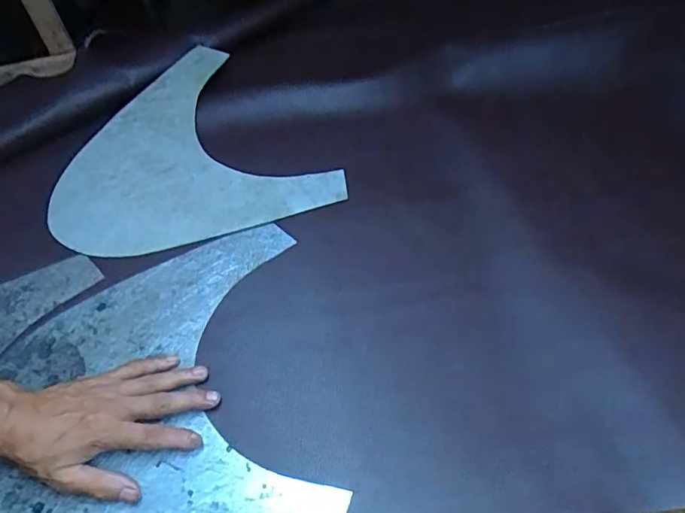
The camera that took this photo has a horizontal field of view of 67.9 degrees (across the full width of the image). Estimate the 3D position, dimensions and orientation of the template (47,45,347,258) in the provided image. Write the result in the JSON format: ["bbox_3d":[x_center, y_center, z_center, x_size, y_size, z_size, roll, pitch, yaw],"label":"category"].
[{"bbox_3d":[-0.205,-0.144,0.656,0.330,0.036,0.311,-17,56,-8],"label":"template"}]

